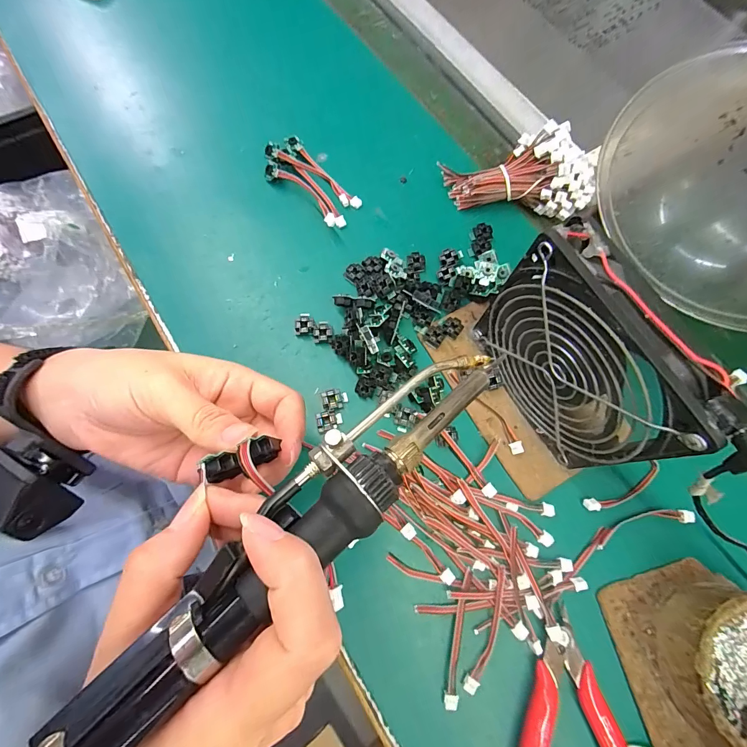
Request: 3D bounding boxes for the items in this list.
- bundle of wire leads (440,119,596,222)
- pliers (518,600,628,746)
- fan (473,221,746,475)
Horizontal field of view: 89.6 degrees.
[{"bbox_3d":[0.116,-0.164,0.313,0.119,0.046,0.053,3,71,19],"label":"bundle of wire leads"},{"bbox_3d":[0.116,0.204,0.214,0.074,0.013,0.115,5,72,0],"label":"pliers"},{"bbox_3d":[0.116,-0.001,0.219,0.024,0.126,0.124,-27,75,-10],"label":"fan"}]

